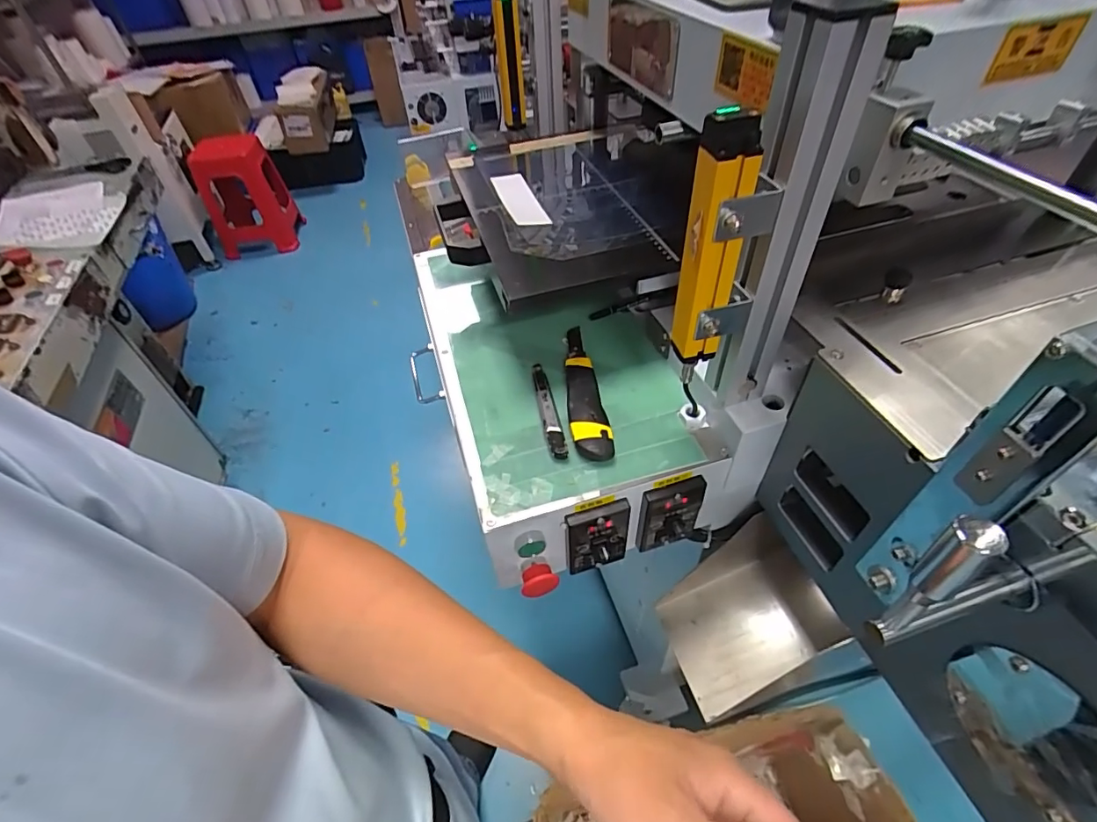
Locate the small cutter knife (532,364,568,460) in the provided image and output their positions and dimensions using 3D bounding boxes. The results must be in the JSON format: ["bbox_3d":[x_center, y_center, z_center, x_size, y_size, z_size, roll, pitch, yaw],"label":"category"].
[{"bbox_3d":[-0.002,-0.005,0.545,0.016,0.015,0.138,-11,49,-5],"label":"small cutter knife"}]

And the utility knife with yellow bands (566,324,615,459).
[{"bbox_3d":[0.034,-0.030,0.558,0.037,0.022,0.196,-8,49,-2],"label":"utility knife with yellow bands"}]

